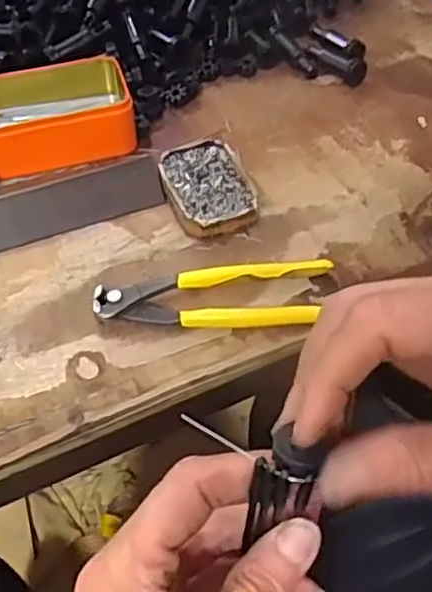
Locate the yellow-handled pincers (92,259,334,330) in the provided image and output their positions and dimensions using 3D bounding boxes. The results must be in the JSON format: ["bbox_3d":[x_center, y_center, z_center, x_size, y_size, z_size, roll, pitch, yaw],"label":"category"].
[{"bbox_3d":[-0.001,0.002,0.469,0.162,0.013,0.047,-5,53,-4],"label":"yellow-handled pincers"}]

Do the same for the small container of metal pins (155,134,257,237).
[{"bbox_3d":[-0.005,-0.086,0.532,0.068,0.023,0.097,-15,54,-11],"label":"small container of metal pins"}]

